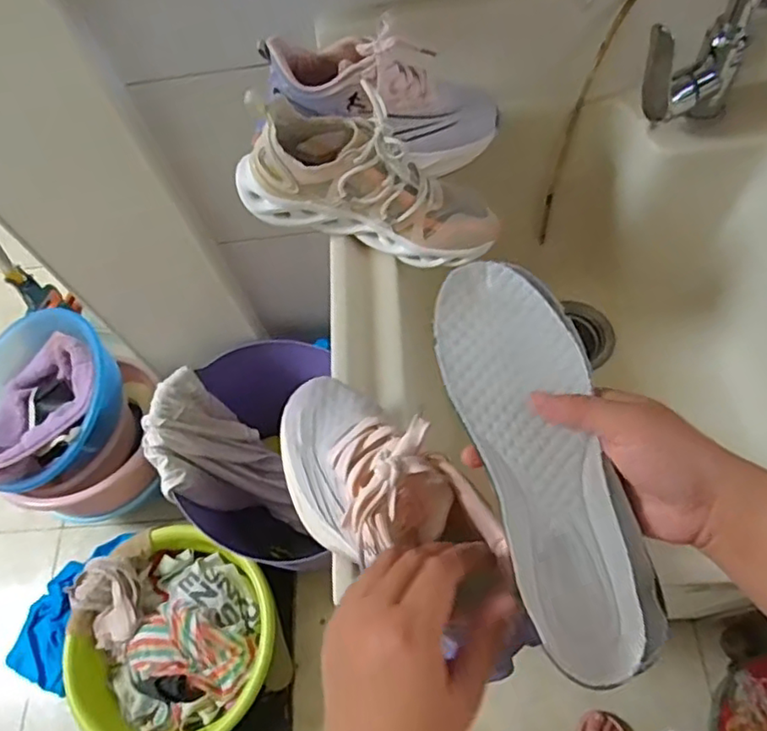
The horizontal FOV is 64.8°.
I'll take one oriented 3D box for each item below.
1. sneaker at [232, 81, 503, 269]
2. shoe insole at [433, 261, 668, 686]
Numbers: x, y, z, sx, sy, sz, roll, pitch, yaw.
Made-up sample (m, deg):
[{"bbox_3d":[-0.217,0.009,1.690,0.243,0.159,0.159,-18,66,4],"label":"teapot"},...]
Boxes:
[{"bbox_3d":[-0.005,-0.174,0.578,0.242,0.121,0.084,18,61,-10],"label":"sneaker"},{"bbox_3d":[0.088,0.047,0.331,0.077,0.021,0.223,-15,74,-5],"label":"shoe insole"}]

